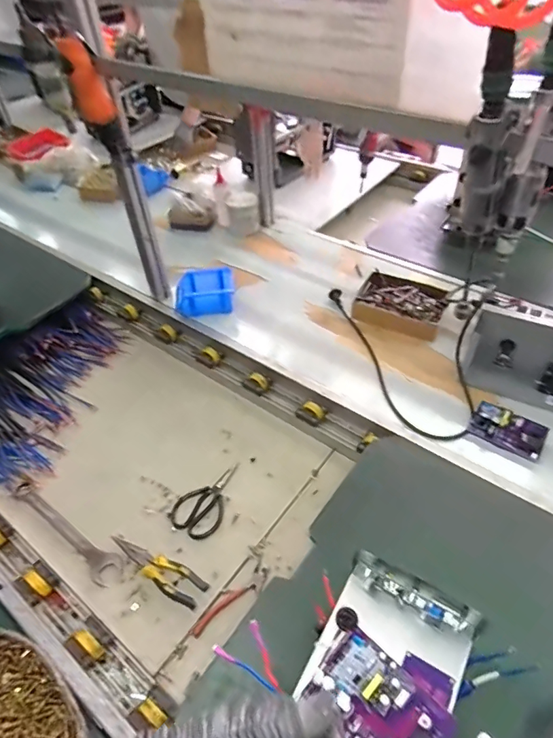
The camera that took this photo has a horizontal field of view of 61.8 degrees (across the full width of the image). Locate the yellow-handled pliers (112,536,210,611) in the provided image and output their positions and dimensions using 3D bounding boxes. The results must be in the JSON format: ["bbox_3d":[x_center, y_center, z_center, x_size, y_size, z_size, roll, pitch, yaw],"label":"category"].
[{"bbox_3d":[-0.202,0.339,0.795,0.185,0.014,0.052,25,53,25],"label":"yellow-handled pliers"}]

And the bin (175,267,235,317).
[{"bbox_3d":[-0.180,-0.190,1.160,0.153,0.057,0.100,-6,46,-1],"label":"bin"}]

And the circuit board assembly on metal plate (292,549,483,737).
[{"bbox_3d":[0.107,0.329,0.480,0.150,0.060,0.233,21,51,24],"label":"circuit board assembly on metal plate"}]

